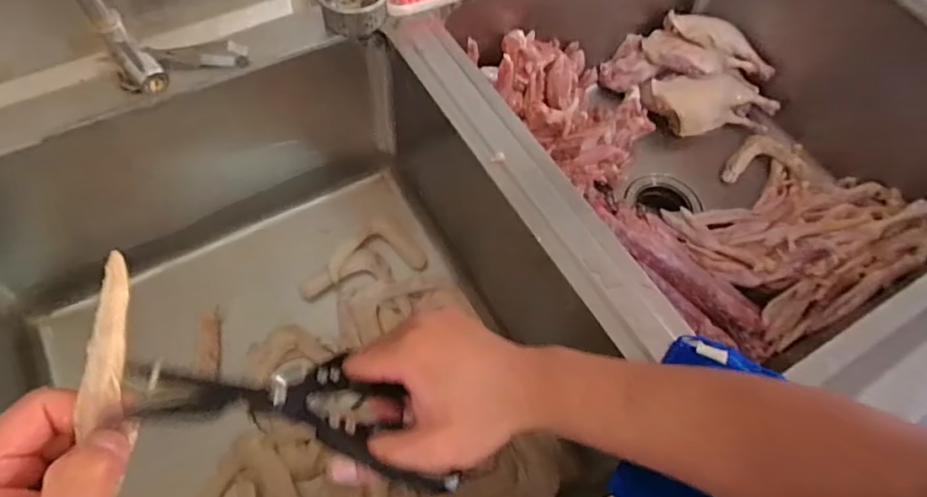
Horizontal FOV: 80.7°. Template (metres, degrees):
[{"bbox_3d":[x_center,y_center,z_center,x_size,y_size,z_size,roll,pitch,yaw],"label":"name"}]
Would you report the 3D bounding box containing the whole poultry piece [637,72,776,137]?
[{"bbox_3d":[0.384,-0.228,0.840,0.186,0.080,0.076,0,62,-3],"label":"whole poultry piece"}]

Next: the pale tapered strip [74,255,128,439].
[{"bbox_3d":[-0.175,0.043,0.269,0.016,0.008,0.084,-2,75,-4],"label":"pale tapered strip"}]

